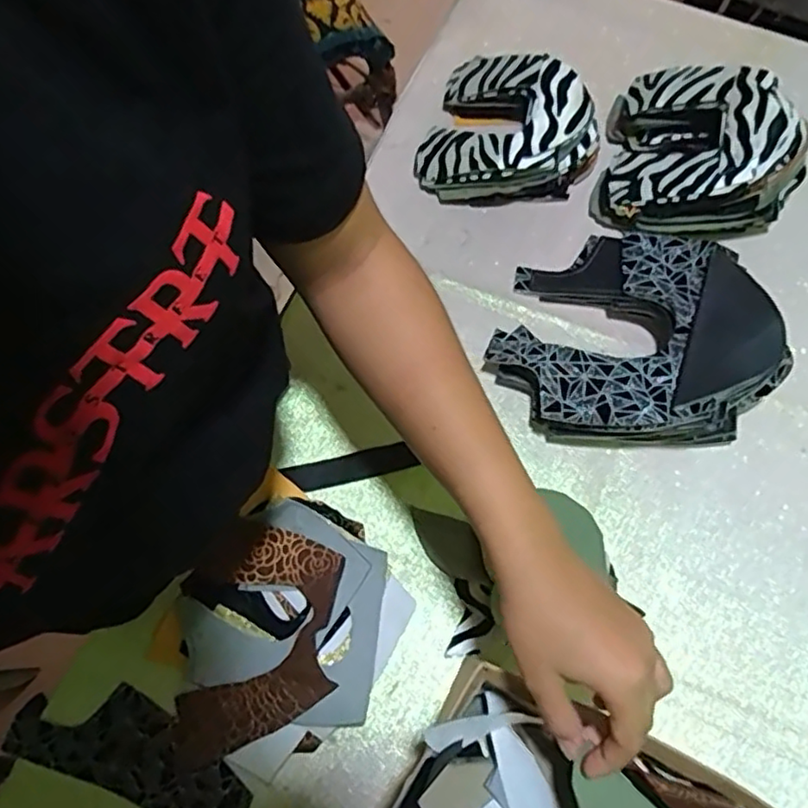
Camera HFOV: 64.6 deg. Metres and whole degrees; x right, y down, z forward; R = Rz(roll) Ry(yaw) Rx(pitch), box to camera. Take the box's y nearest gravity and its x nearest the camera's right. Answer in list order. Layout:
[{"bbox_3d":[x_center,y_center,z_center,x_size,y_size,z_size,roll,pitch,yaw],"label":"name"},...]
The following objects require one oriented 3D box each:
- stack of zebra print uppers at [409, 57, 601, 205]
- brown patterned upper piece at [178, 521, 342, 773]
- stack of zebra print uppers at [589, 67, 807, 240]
[{"bbox_3d":[0.106,-0.273,0.633,0.164,0.059,0.162,20,72,5],"label":"stack of zebra print uppers"},{"bbox_3d":[-0.112,0.183,0.482,0.119,0.035,0.170,3,72,0],"label":"brown patterned upper piece"},{"bbox_3d":[0.284,-0.240,0.610,0.169,0.090,0.169,16,72,4],"label":"stack of zebra print uppers"}]

